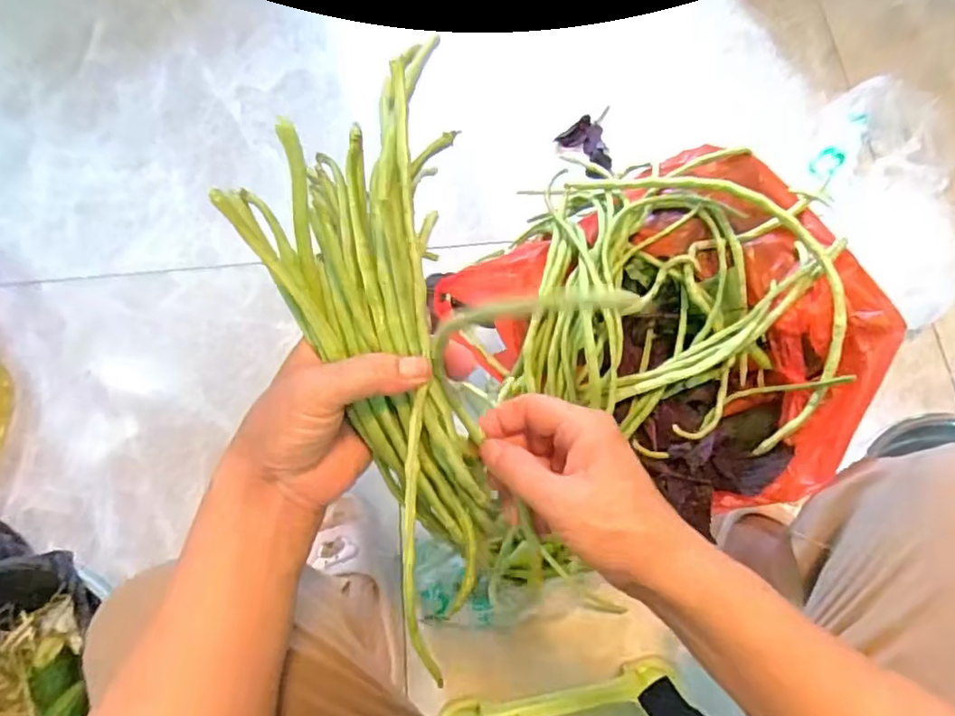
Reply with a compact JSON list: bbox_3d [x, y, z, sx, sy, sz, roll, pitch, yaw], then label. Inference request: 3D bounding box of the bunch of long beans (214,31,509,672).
[{"bbox_3d":[-0.046,0.012,0.317,0.102,0.068,0.307,-13,99,-3],"label":"bunch of long beans"}]

